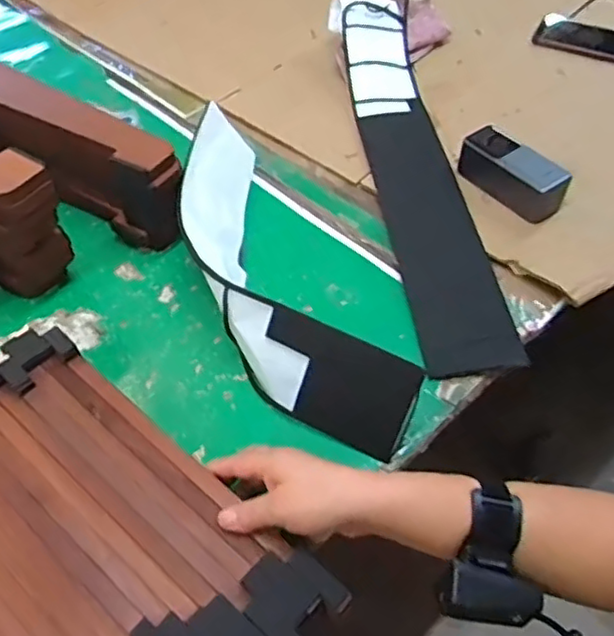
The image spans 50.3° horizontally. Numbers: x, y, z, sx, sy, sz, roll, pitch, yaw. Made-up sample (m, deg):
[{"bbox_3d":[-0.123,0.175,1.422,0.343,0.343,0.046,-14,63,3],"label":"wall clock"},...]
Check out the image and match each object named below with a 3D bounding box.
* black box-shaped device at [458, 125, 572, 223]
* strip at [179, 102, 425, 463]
[{"bbox_3d":[0.245,-0.175,0.783,0.054,0.055,0.132,-28,56,-20],"label":"black box-shaped device"},{"bbox_3d":[-0.042,-0.050,0.680,0.121,0.089,0.430,-21,54,-15],"label":"strip"}]

